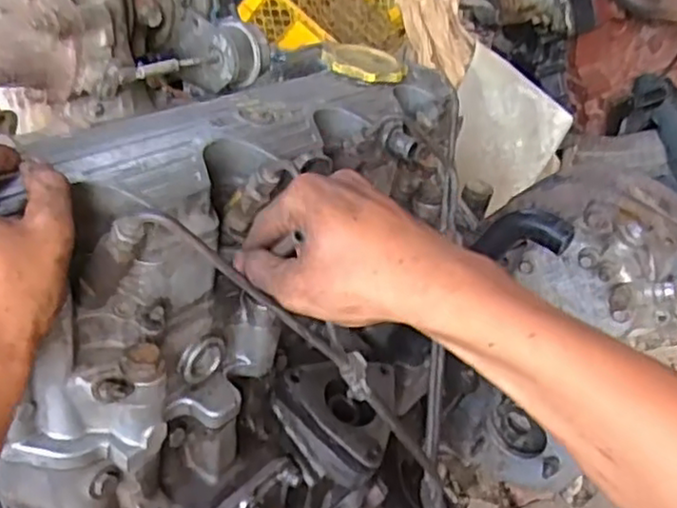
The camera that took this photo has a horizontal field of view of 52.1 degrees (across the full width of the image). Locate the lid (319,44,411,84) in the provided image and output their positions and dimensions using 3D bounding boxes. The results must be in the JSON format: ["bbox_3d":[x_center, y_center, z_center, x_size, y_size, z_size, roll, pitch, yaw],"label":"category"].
[{"bbox_3d":[0.020,-0.177,0.633,0.067,0.016,0.073,0,38,0],"label":"lid"}]

